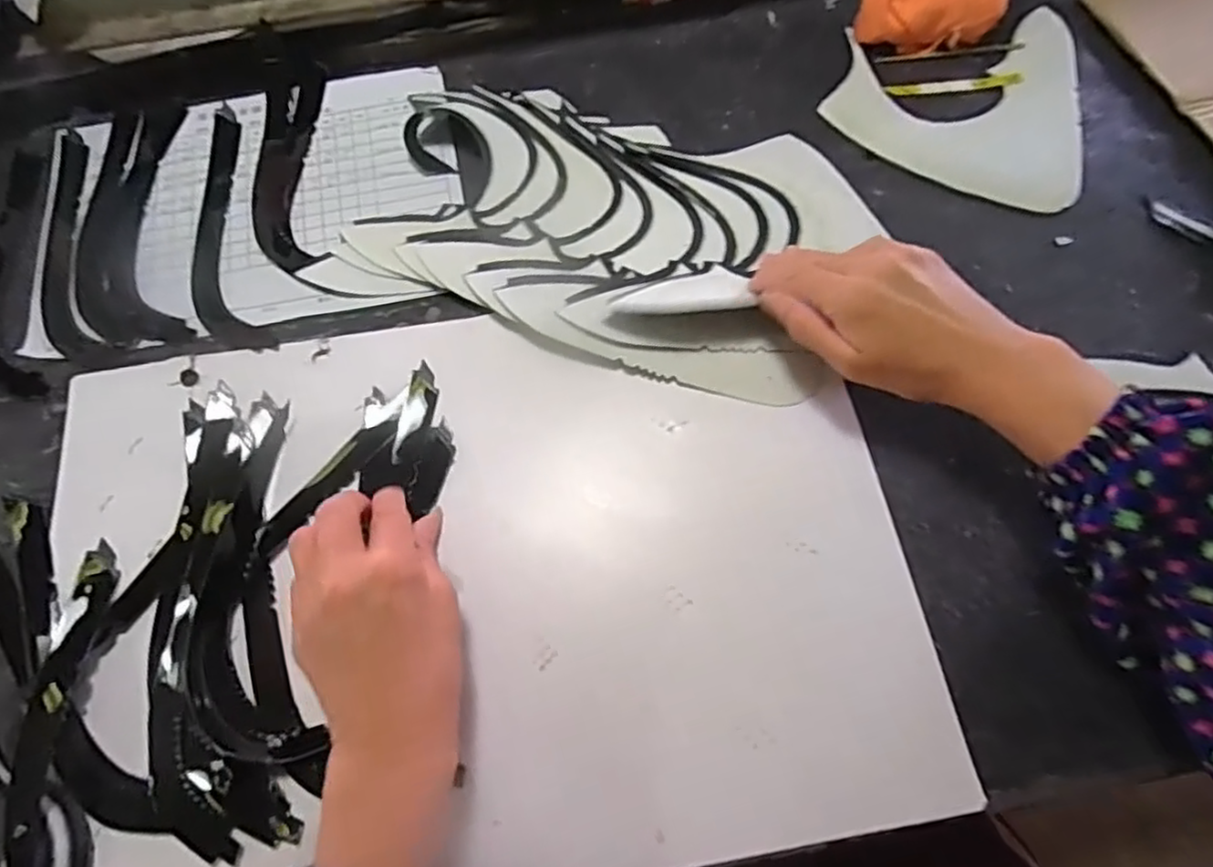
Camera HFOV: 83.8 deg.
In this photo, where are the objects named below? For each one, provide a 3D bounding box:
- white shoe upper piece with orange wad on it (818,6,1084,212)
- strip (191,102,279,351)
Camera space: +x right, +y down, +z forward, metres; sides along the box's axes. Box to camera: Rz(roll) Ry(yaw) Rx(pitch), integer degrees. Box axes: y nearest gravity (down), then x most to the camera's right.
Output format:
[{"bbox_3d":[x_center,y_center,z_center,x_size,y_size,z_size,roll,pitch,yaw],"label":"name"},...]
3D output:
[{"bbox_3d":[0.255,-0.250,0.495,0.176,0.006,0.198,12,67,8],"label":"white shoe upper piece with orange wad on it"},{"bbox_3d":[-0.265,-0.143,0.465,0.046,0.005,0.217,-18,67,-6],"label":"strip"}]

